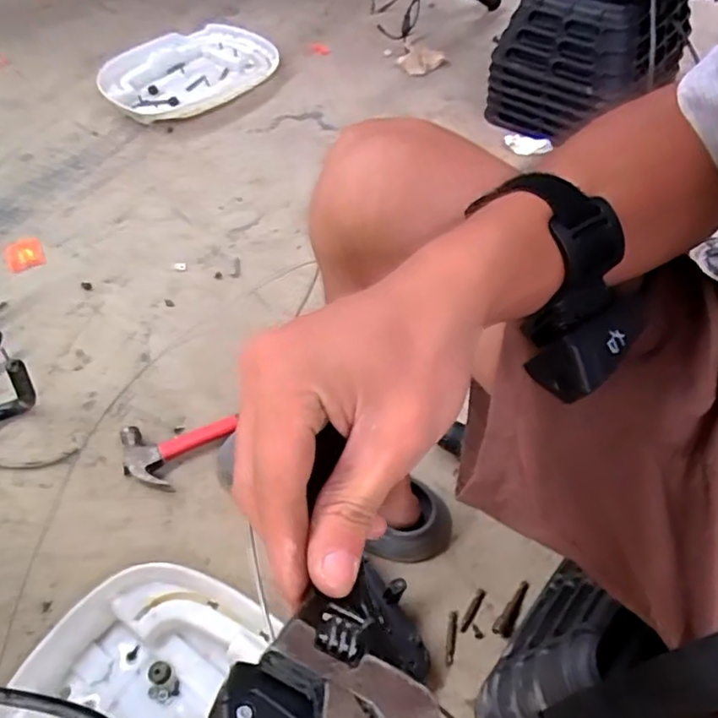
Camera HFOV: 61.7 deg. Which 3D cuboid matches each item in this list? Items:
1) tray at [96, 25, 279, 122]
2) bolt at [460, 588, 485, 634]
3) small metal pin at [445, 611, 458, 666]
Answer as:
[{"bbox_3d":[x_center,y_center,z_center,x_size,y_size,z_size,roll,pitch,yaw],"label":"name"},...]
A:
[{"bbox_3d":[-0.350,-0.627,1.280,0.267,0.065,0.386,30,59,22],"label":"tray"},{"bbox_3d":[0.119,0.263,0.628,0.009,0.004,0.048,25,57,19],"label":"bolt"},{"bbox_3d":[0.094,0.284,0.612,0.008,0.004,0.053,8,54,8],"label":"small metal pin"}]

